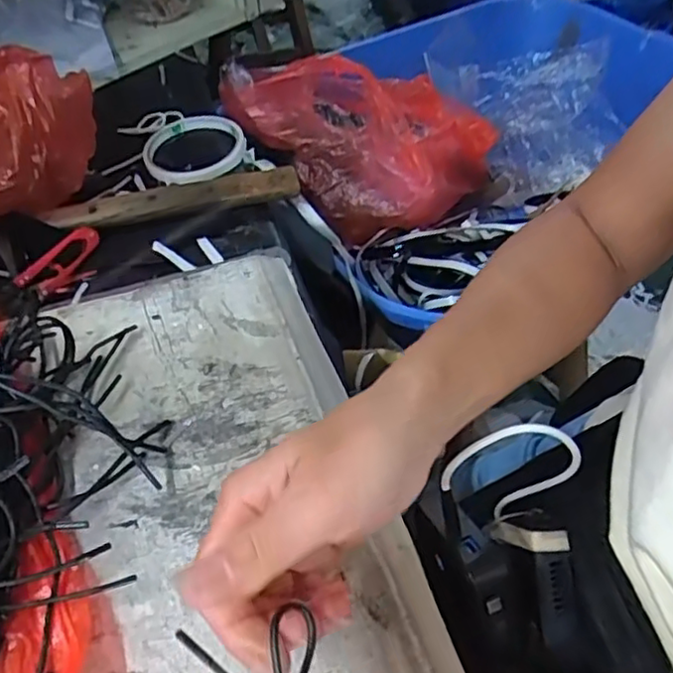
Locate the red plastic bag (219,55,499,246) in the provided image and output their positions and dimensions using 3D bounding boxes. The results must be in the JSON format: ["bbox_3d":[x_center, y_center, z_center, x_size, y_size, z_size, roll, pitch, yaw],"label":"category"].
[{"bbox_3d":[0.035,-0.247,0.764,0.239,0.139,0.245,31,57,25],"label":"red plastic bag"}]

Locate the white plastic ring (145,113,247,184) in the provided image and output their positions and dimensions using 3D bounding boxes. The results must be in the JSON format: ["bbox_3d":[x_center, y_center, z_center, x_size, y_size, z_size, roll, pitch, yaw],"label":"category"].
[{"bbox_3d":[-0.122,-0.163,0.561,0.082,0.022,0.090,-27,54,-20],"label":"white plastic ring"}]

